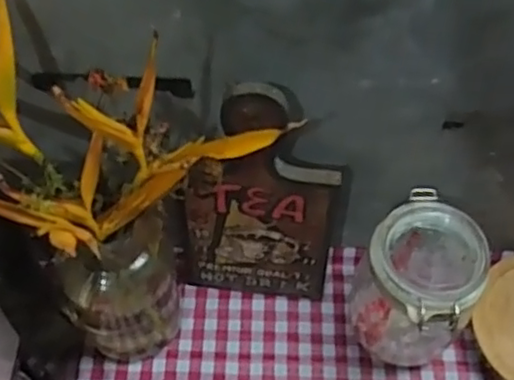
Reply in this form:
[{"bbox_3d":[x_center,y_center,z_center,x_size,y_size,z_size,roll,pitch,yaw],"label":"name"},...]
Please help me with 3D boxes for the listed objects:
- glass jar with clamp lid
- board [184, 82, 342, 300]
[{"bbox_3d":[0.141,0.095,0.592,0.090,0.168,0.096,0,56,0],"label":"glass jar with clamp lid"},{"bbox_3d":[0.002,0.017,0.576,0.136,0.278,0.016,6,56,4],"label":"board"}]

